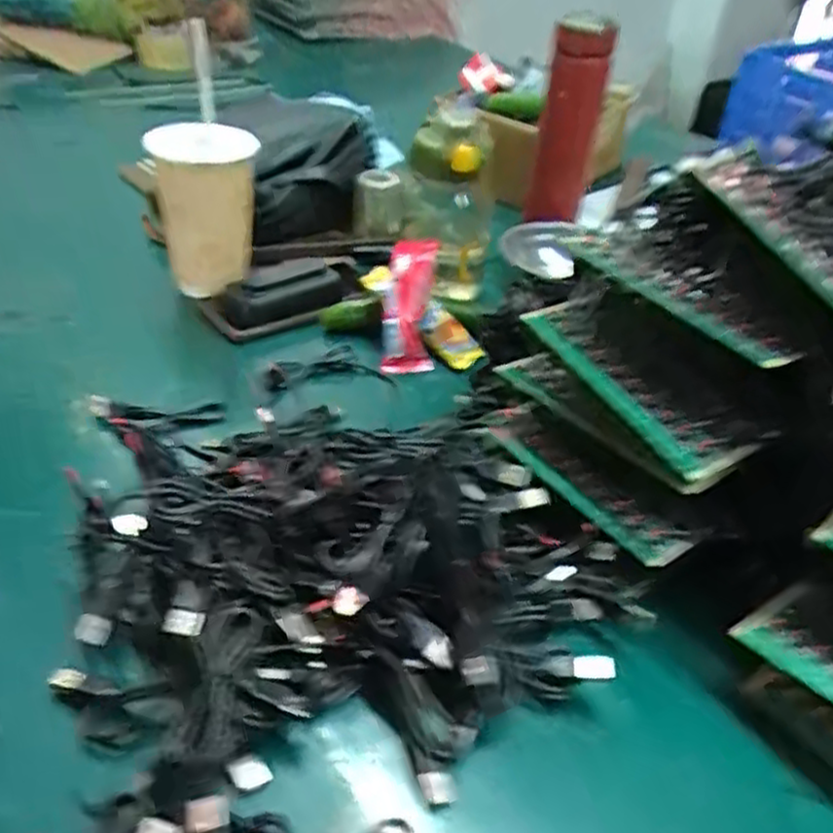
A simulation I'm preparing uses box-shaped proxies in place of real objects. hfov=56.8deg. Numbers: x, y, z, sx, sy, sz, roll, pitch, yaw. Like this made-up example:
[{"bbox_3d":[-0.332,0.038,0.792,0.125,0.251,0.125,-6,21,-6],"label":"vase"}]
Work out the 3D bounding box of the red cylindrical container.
[{"bbox_3d":[0.162,-0.311,0.824,0.059,0.209,0.055,4,38,-3],"label":"red cylindrical container"}]

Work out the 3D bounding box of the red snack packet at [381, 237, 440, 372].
[{"bbox_3d":[-0.007,-0.094,0.673,0.042,0.037,0.116,5,78,-3],"label":"red snack packet"}]

